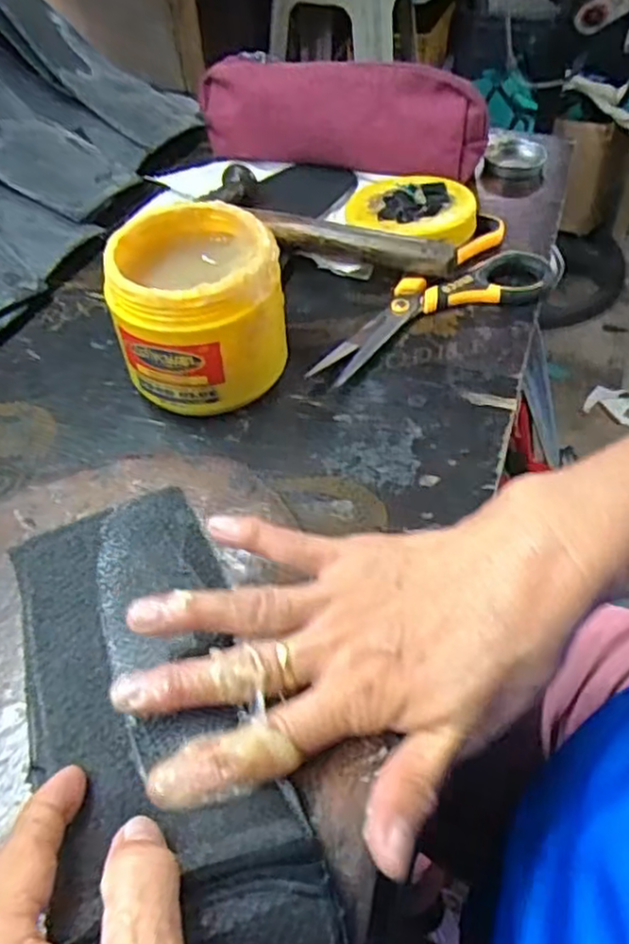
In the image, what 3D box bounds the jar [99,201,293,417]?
[{"bbox_3d":[-0.063,-0.091,0.418,0.090,0.089,0.090,-2,50,3],"label":"jar"}]

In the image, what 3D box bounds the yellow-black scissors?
[{"bbox_3d":[0.087,-0.109,0.474,0.075,0.015,0.198,35,61,29],"label":"yellow-black scissors"}]

